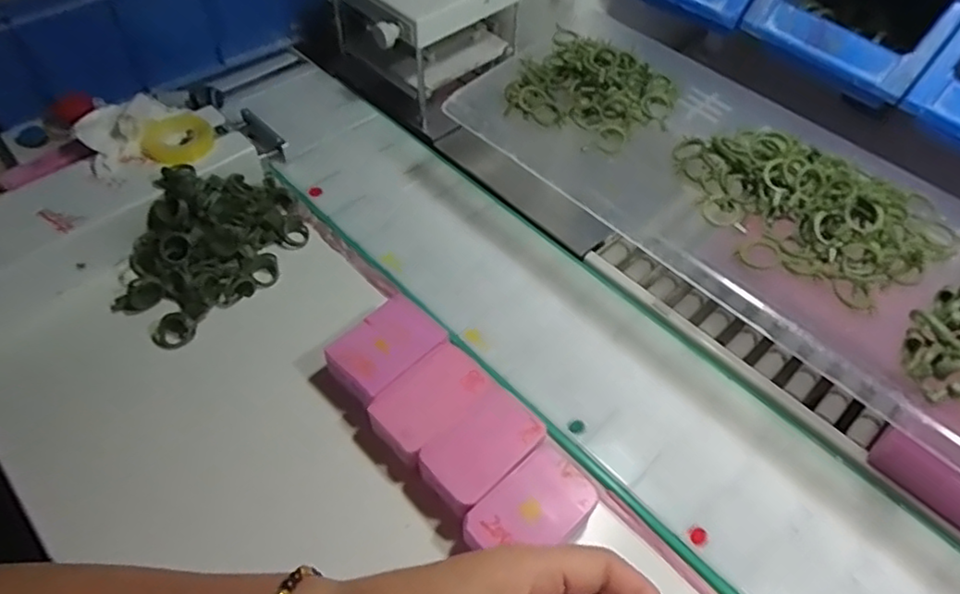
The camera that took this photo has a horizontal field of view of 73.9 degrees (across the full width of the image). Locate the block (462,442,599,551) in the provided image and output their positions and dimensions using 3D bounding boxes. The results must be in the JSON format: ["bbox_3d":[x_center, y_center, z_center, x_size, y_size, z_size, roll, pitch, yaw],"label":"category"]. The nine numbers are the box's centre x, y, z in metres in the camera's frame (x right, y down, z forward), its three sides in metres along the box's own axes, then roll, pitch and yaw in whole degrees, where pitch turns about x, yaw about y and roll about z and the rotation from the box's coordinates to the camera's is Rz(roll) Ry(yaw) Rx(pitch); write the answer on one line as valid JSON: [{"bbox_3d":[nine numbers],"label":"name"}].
[{"bbox_3d":[0.030,0.124,0.361,0.071,0.024,0.048,-37,63,-26],"label":"block"}]

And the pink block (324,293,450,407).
[{"bbox_3d":[-0.060,0.035,0.416,0.049,0.022,0.070,36,60,23],"label":"pink block"}]

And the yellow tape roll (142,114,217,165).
[{"bbox_3d":[-0.232,-0.123,0.497,0.052,0.019,0.052,1,53,-2],"label":"yellow tape roll"}]

